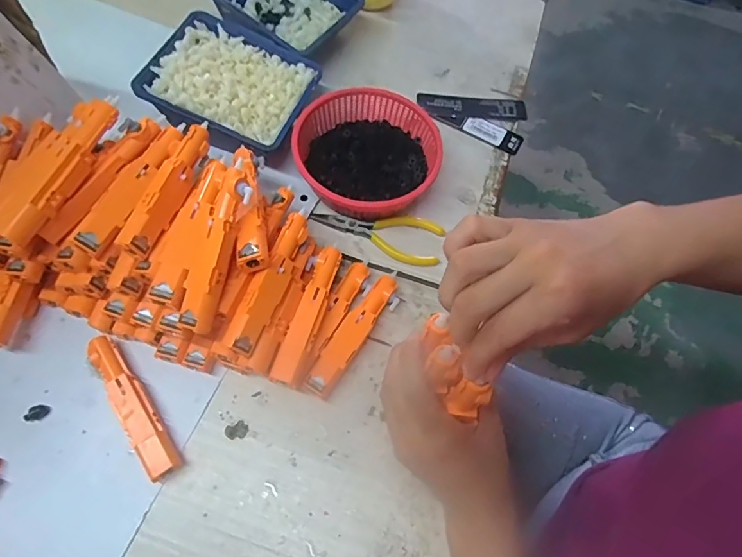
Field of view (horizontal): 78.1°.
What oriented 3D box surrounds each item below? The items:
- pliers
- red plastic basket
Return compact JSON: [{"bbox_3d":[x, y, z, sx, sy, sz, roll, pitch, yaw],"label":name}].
[{"bbox_3d":[0.006,-0.045,0.425,0.121,0.009,0.047,16,65,6],"label":"pliers"},{"bbox_3d":[-0.005,-0.118,0.440,0.132,0.055,0.129,1,64,-1],"label":"red plastic basket"}]

